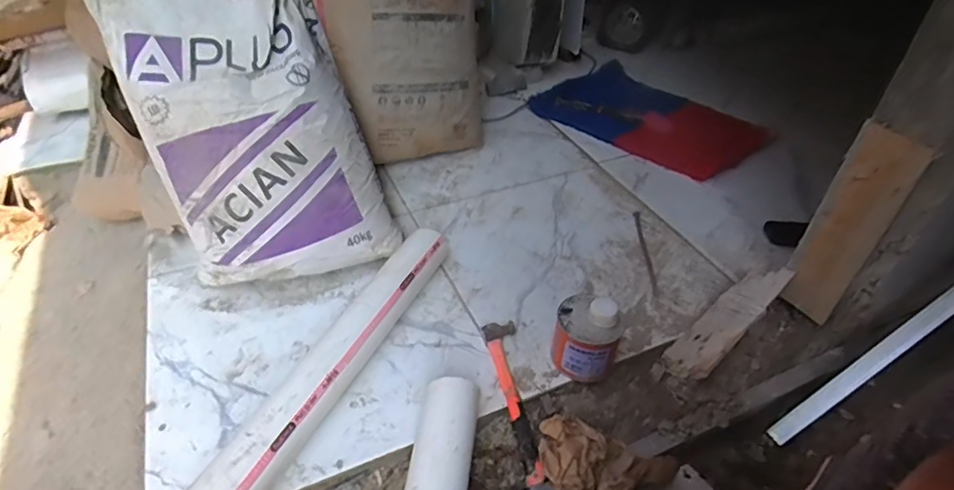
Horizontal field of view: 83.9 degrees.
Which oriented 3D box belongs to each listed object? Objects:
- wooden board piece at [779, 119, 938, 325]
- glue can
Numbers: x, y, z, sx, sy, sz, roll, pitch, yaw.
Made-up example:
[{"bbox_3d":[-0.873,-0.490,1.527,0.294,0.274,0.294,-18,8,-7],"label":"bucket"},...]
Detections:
[{"bbox_3d":[0.563,-0.023,0.815,0.026,0.317,0.091,-24,47,-27],"label":"wooden board piece"},{"bbox_3d":[0.164,0.141,0.802,0.091,0.116,0.084,1,40,-1],"label":"glue can"}]

